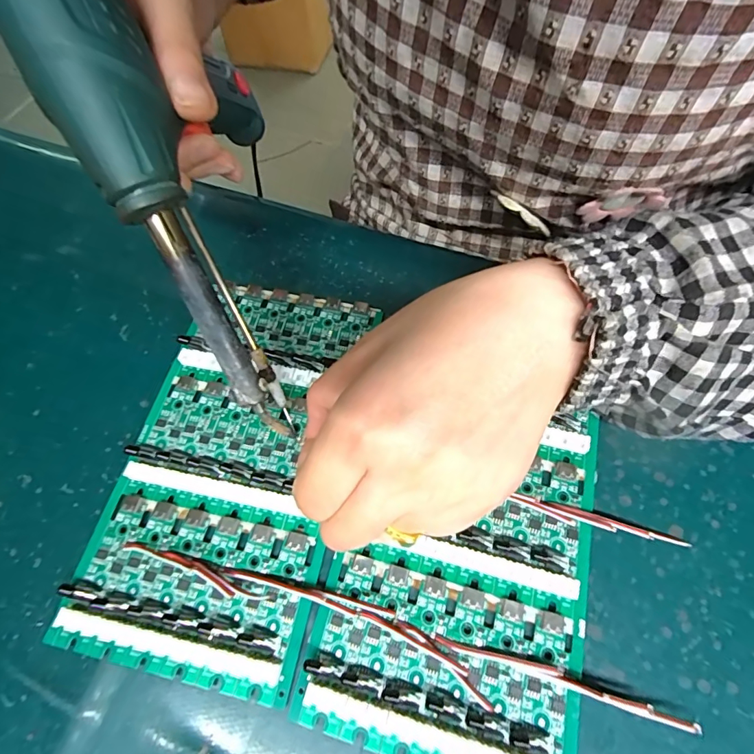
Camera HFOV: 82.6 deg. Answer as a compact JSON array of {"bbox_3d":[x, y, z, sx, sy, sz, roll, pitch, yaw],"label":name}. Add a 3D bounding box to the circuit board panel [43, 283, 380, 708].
[{"bbox_3d":[-0.069,0.035,0.210,0.102,0.011,0.187,9,65,8],"label":"circuit board panel"}]

